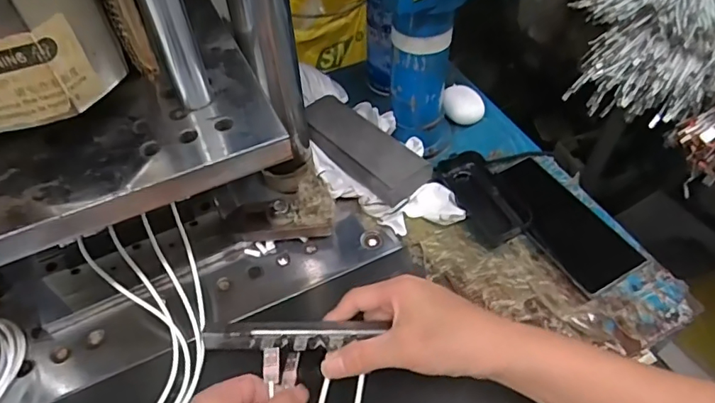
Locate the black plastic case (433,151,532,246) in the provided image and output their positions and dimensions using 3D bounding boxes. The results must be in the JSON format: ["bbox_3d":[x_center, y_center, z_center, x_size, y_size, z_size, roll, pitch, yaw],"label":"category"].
[{"bbox_3d":[0.129,-0.003,0.522,0.052,0.028,0.111,-23,54,-17],"label":"black plastic case"}]

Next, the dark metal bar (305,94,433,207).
[{"bbox_3d":[0.004,-0.062,0.535,0.064,0.023,0.157,-35,59,-24],"label":"dark metal bar"}]

